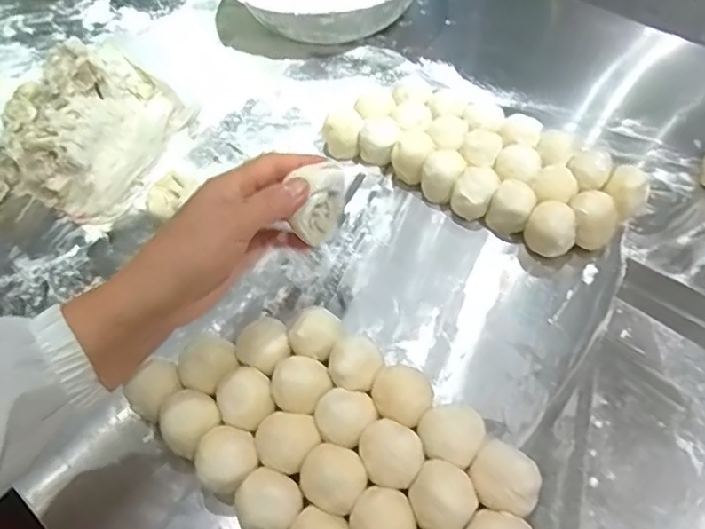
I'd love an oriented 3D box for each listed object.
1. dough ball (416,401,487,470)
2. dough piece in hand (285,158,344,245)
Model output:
[{"bbox_3d":[0.068,0.123,0.403,0.043,0.043,0.037,13,58,13],"label":"dough ball"},{"bbox_3d":[-0.025,-0.046,0.409,0.024,0.045,0.055,25,61,19],"label":"dough piece in hand"}]

